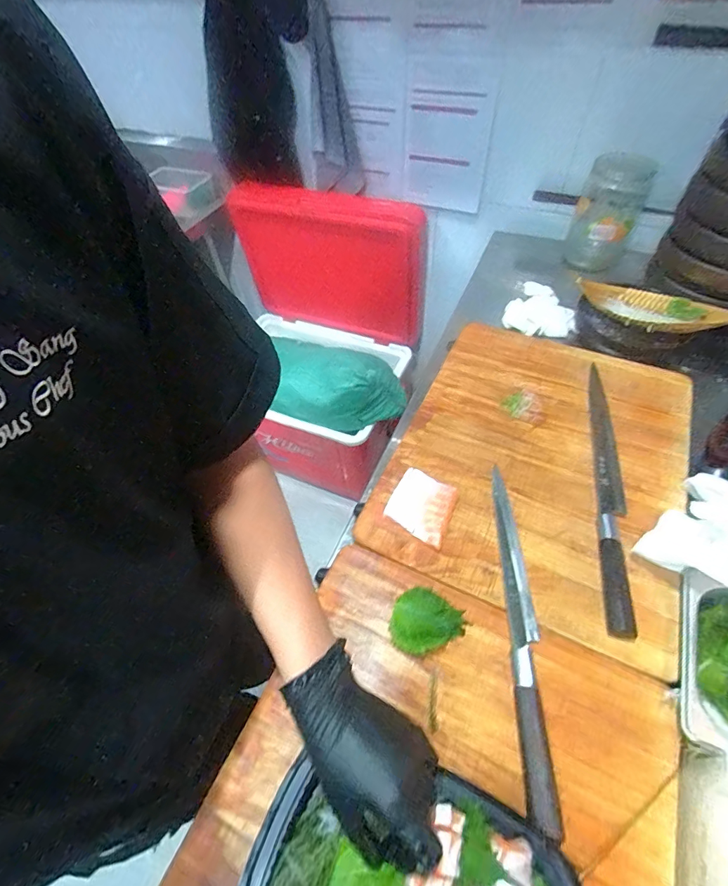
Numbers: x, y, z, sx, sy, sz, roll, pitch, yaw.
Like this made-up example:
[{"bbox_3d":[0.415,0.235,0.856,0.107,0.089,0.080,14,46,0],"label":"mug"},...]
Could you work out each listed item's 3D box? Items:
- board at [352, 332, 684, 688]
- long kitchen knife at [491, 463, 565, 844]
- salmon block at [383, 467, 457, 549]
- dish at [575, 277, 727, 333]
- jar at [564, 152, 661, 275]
[{"bbox_3d":[0.251,0.009,0.591,0.368,0.018,0.480,21,56,17],"label":"board"},{"bbox_3d":[0.174,0.184,0.449,0.035,0.022,0.357,4,53,5],"label":"long kitchen knife"},{"bbox_3d":[0.074,0.080,0.534,0.080,0.013,0.091,21,56,17],"label":"salmon block"},{"bbox_3d":[0.521,-0.243,0.729,0.286,0.057,0.097,28,59,22],"label":"dish"},{"bbox_3d":[0.541,-0.506,0.917,0.127,0.203,0.115,20,57,18],"label":"jar"}]

